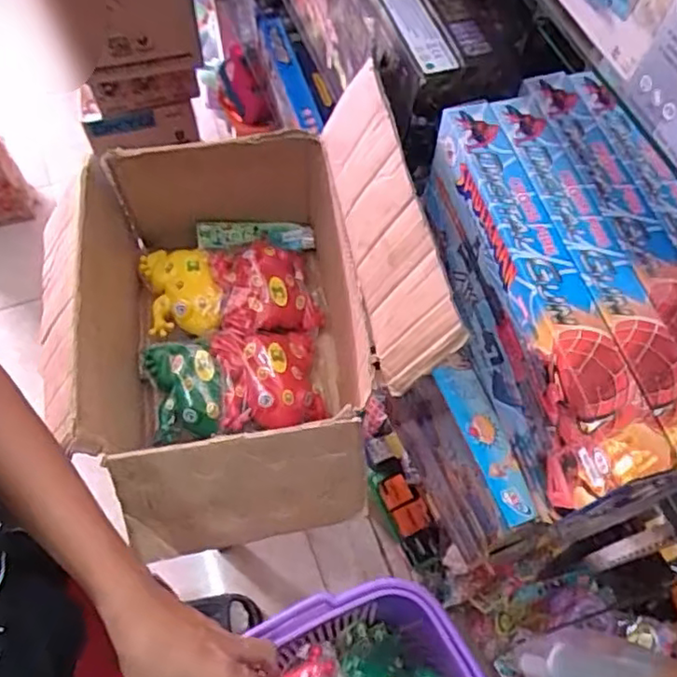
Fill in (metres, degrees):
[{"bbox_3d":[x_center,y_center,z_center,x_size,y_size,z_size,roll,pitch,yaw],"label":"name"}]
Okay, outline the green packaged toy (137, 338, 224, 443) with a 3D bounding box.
[{"bbox_3d":[-0.214,0.069,0.863,0.105,0.038,0.152,-15,65,-9],"label":"green packaged toy"}]

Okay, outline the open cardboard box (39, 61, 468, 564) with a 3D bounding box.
[{"bbox_3d":[-0.129,-0.020,0.769,0.421,0.341,0.490,-11,64,-7],"label":"open cardboard box"}]

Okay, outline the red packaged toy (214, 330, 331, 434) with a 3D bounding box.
[{"bbox_3d":[-0.095,0.057,0.869,0.139,0.068,0.149,-9,64,-6],"label":"red packaged toy"}]

